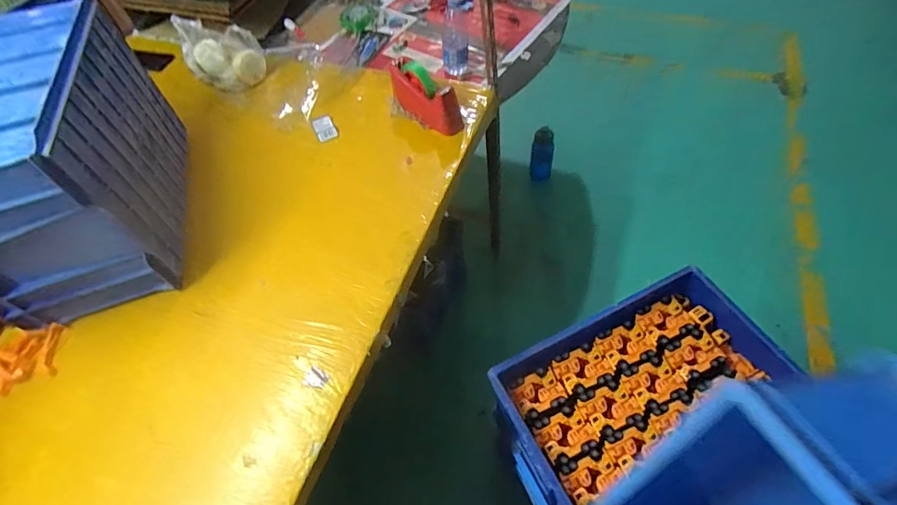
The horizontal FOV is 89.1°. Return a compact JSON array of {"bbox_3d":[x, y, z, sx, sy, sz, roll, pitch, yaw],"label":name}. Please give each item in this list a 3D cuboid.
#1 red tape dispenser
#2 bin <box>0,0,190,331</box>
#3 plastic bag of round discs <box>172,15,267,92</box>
[{"bbox_3d":[-0.058,-0.354,1.038,0.057,0.107,0.211,-41,61,-21],"label":"red tape dispenser"},{"bbox_3d":[-0.711,-0.173,0.841,0.291,0.330,0.480,-18,56,-7],"label":"bin"},{"bbox_3d":[-0.605,-0.522,1.209,0.221,0.144,0.095,19,59,18],"label":"plastic bag of round discs"}]

